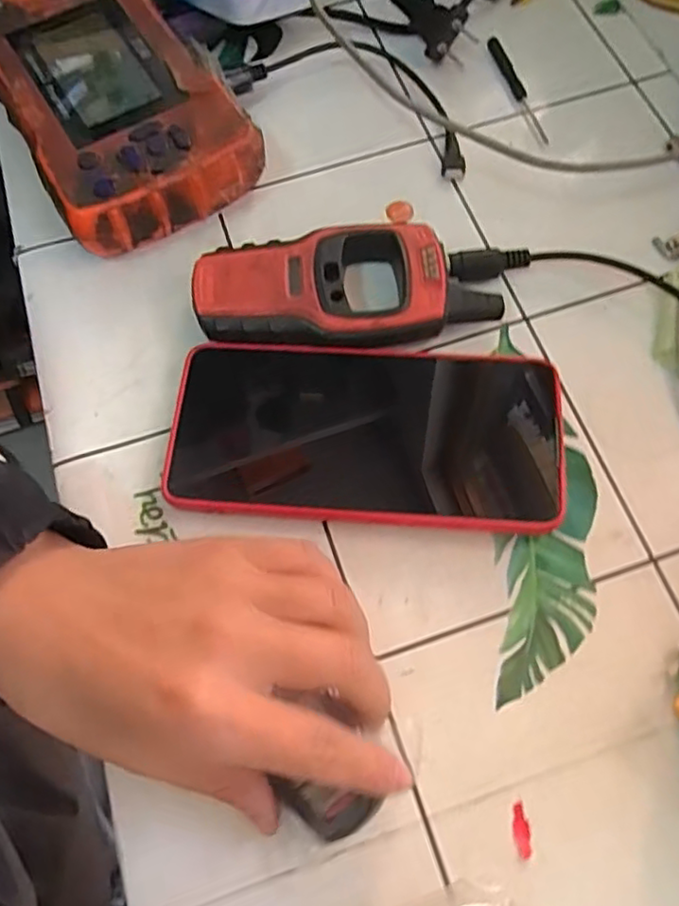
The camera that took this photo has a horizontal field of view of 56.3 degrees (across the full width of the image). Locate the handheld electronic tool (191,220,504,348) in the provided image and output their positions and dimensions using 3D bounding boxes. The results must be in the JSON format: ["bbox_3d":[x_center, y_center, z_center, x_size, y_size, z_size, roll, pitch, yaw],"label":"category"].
[{"bbox_3d":[0.001,-0.073,0.286,0.127,0.022,0.056,-8,69,0],"label":"handheld electronic tool"}]

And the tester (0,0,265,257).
[{"bbox_3d":[-0.117,-0.181,0.323,0.095,0.038,0.167,-30,71,-8],"label":"tester"}]

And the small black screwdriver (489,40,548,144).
[{"bbox_3d":[0.096,-0.198,0.341,0.008,0.004,0.075,-15,69,-3],"label":"small black screwdriver"}]

